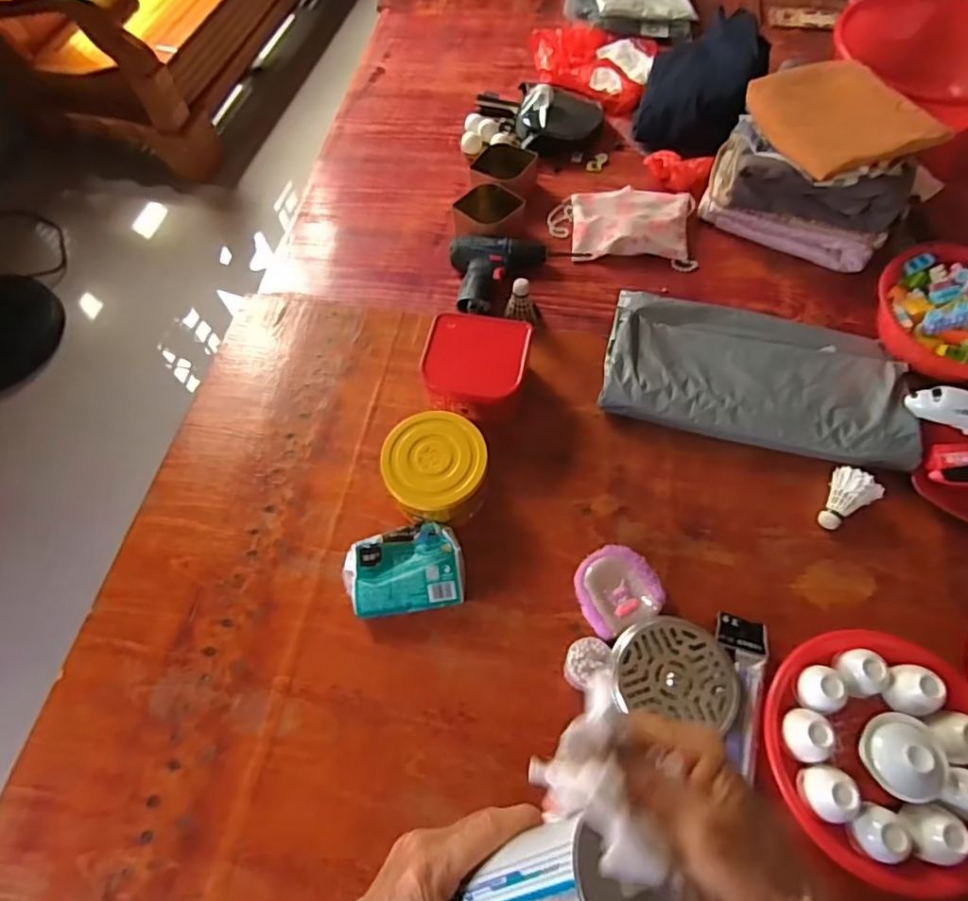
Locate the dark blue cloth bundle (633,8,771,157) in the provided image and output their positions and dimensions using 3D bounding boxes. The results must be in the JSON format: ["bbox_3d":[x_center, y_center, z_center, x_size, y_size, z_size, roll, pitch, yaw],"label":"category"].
[{"bbox_3d":[0.406,-0.697,1.097,0.216,0.129,0.279,23,66,15],"label":"dark blue cloth bundle"}]

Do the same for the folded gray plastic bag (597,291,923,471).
[{"bbox_3d":[0.408,-0.120,0.870,0.440,0.051,0.254,14,64,11],"label":"folded gray plastic bag"}]

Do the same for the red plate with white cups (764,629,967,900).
[{"bbox_3d":[0.448,0.333,0.634,0.242,0.054,0.237,-1,63,3],"label":"red plate with white cups"}]

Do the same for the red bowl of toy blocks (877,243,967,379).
[{"bbox_3d":[0.701,-0.199,0.857,0.220,0.070,0.235,-1,63,3],"label":"red bowl of toy blocks"}]

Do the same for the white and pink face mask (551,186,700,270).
[{"bbox_3d":[0.248,-0.412,1.032,0.260,0.037,0.174,6,63,7],"label":"white and pink face mask"}]

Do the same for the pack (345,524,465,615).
[{"bbox_3d":[-0.106,0.157,0.762,0.157,0.040,0.115,-8,62,0],"label":"pack"}]

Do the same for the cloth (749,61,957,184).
[{"bbox_3d":[0.538,-0.511,0.879,0.185,0.047,0.229,-14,63,-4],"label":"cloth"}]

